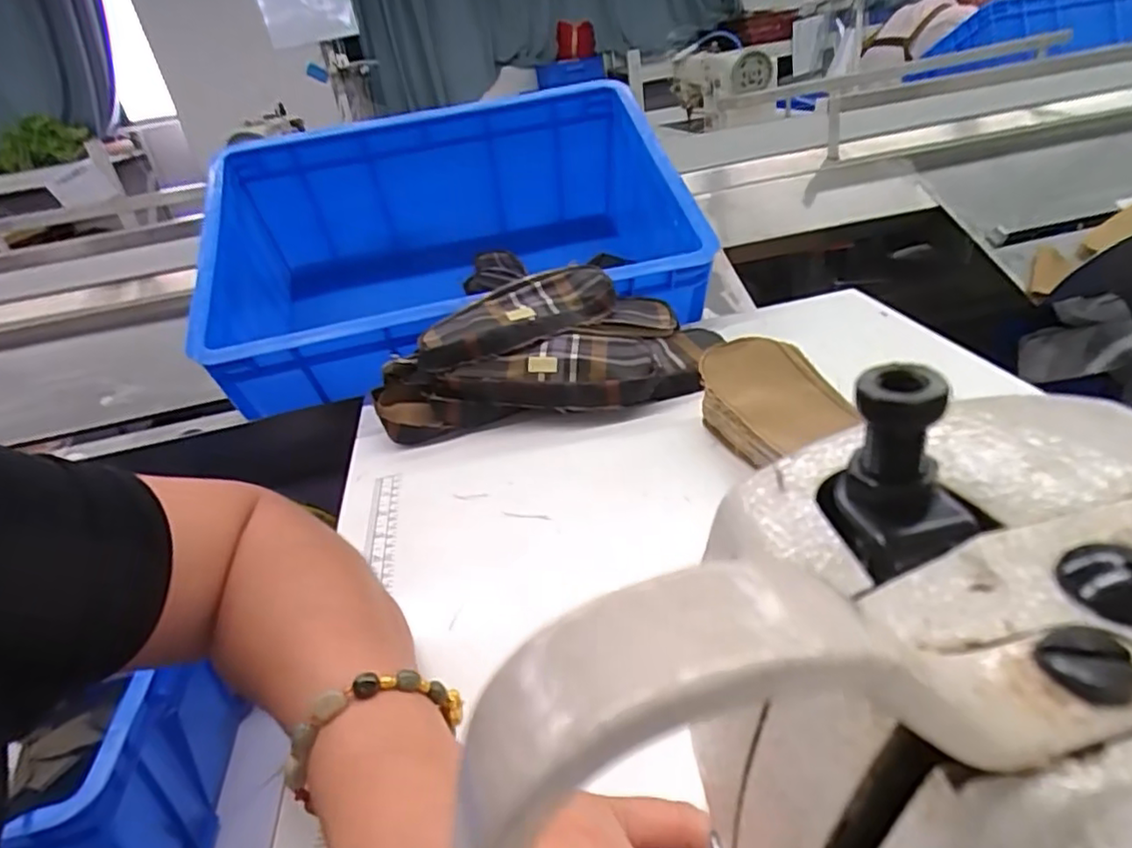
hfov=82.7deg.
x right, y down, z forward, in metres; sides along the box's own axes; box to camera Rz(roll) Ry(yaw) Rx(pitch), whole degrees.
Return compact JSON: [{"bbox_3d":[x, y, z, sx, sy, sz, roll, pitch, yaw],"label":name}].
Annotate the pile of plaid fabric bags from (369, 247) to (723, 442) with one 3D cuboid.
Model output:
[{"bbox_3d":[-0.026,-0.074,0.580,0.292,0.105,0.143,-11,30,-1],"label":"pile of plaid fabric bags"}]

